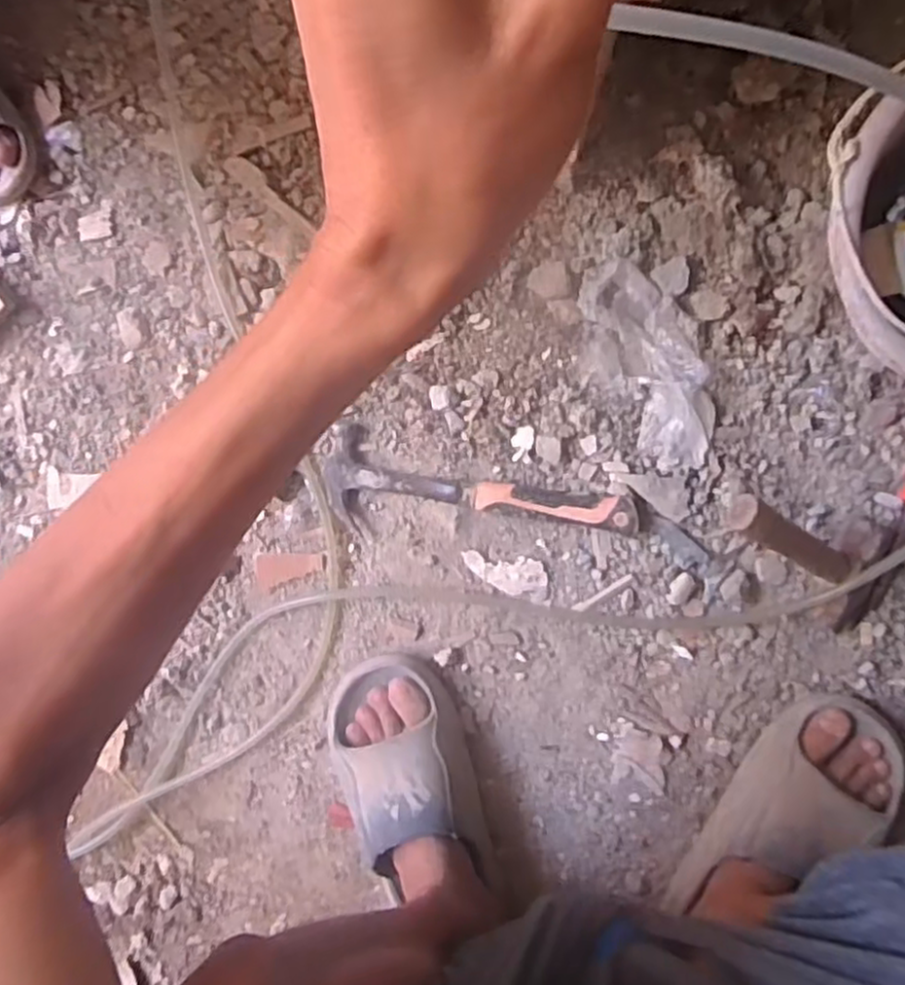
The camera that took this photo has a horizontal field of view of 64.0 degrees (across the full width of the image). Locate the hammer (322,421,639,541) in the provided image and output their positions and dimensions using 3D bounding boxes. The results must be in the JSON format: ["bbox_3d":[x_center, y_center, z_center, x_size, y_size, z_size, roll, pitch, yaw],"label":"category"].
[{"bbox_3d":[0.021,0.011,0.669,0.285,0.029,0.094,10,95,4],"label":"hammer"}]

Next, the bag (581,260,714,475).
[{"bbox_3d":[0.176,-0.112,0.638,0.089,0.024,0.184,-35,90,7],"label":"bag"}]

